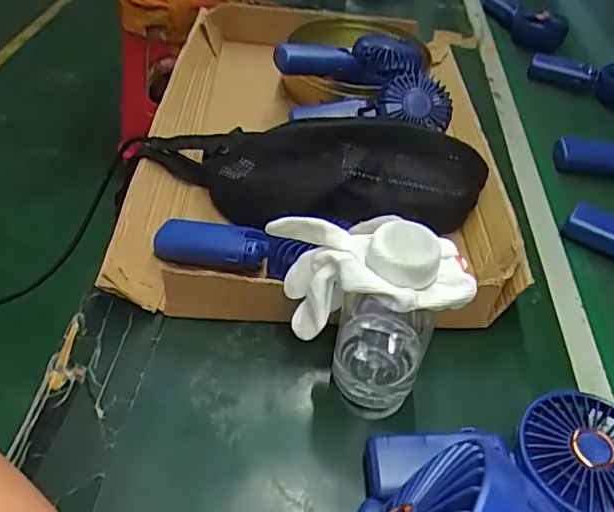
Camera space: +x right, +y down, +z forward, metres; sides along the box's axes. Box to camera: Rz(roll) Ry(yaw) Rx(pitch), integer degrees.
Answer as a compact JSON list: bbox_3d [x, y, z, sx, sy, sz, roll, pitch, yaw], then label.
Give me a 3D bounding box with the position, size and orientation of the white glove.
[{"bbox_3d":[0.036,0.020,0.365,0.123,0.084,0.072,5,45,-4],"label":"white glove"}]

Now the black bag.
[{"bbox_3d":[0.013,-0.084,0.553,0.320,0.108,0.086,13,45,4],"label":"black bag"}]

